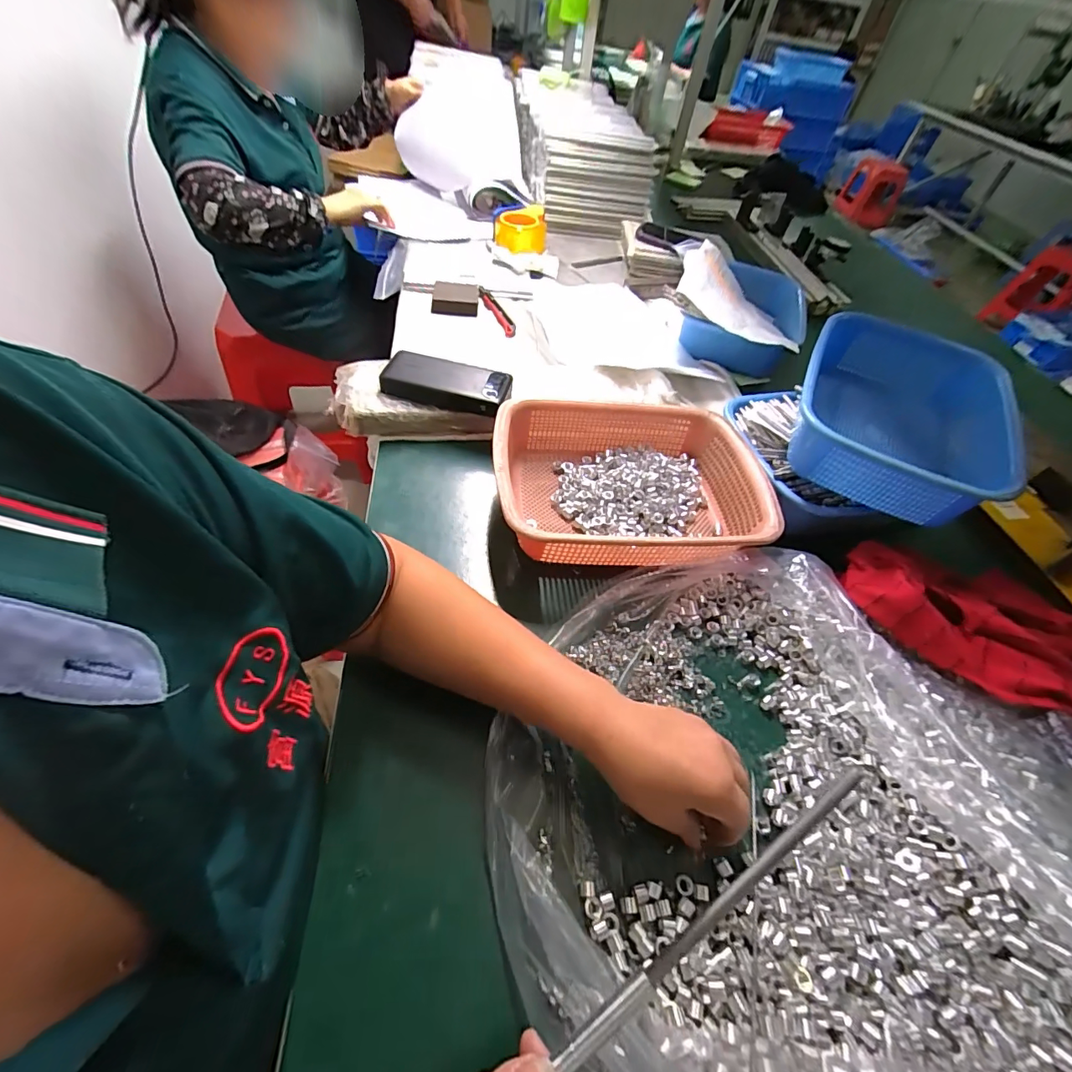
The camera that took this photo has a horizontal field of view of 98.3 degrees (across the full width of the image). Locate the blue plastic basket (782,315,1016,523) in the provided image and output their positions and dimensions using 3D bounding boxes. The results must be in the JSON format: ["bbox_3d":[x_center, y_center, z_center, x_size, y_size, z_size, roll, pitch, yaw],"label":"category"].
[{"bbox_3d":[0.398,-0.135,0.537,0.186,0.102,0.269,27,53,13],"label":"blue plastic basket"}]

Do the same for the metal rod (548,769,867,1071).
[{"bbox_3d":[0.094,0.197,0.241,0.210,0.007,0.011,-39,61,-6],"label":"metal rod"}]

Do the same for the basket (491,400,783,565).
[{"bbox_3d":[0.105,-0.061,0.516,0.290,0.079,0.208,-2,52,-6],"label":"basket"}]

